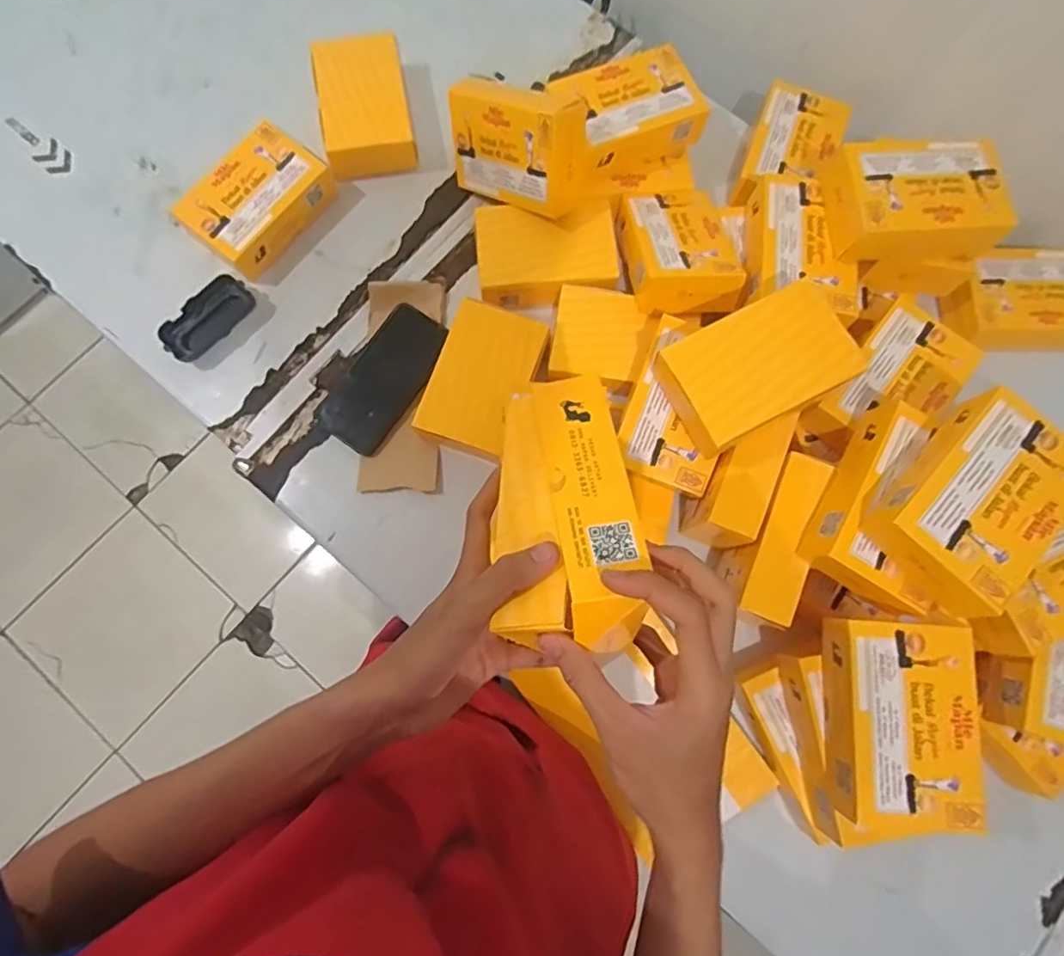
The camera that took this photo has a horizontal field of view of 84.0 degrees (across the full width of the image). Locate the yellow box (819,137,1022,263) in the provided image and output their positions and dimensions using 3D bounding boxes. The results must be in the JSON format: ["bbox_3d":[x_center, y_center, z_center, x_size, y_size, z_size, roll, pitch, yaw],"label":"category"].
[{"bbox_3d":[0.395,-0.288,0.612,0.172,0.056,0.119,-2,78,-2],"label":"yellow box"}]

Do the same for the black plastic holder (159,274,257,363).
[{"bbox_3d":[-0.381,-0.187,0.695,0.046,0.027,0.113,44,82,9],"label":"black plastic holder"}]

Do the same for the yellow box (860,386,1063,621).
[{"bbox_3d":[0.362,0.016,0.480,0.109,0.050,0.167,43,80,7],"label":"yellow box"}]

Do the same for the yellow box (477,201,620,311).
[{"bbox_3d":[0.018,-0.256,0.692,0.154,0.052,0.116,-1,78,0],"label":"yellow box"}]

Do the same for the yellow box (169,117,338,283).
[{"bbox_3d":[-0.325,-0.332,0.708,0.099,0.059,0.165,37,81,8],"label":"yellow box"}]

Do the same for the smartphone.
[{"bbox_3d":[-0.168,-0.114,0.679,0.089,0.006,0.171,34,88,11],"label":"smartphone"}]

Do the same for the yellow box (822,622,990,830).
[{"bbox_3d":[0.306,0.201,0.490,0.101,0.042,0.155,3,78,-1],"label":"yellow box"}]

